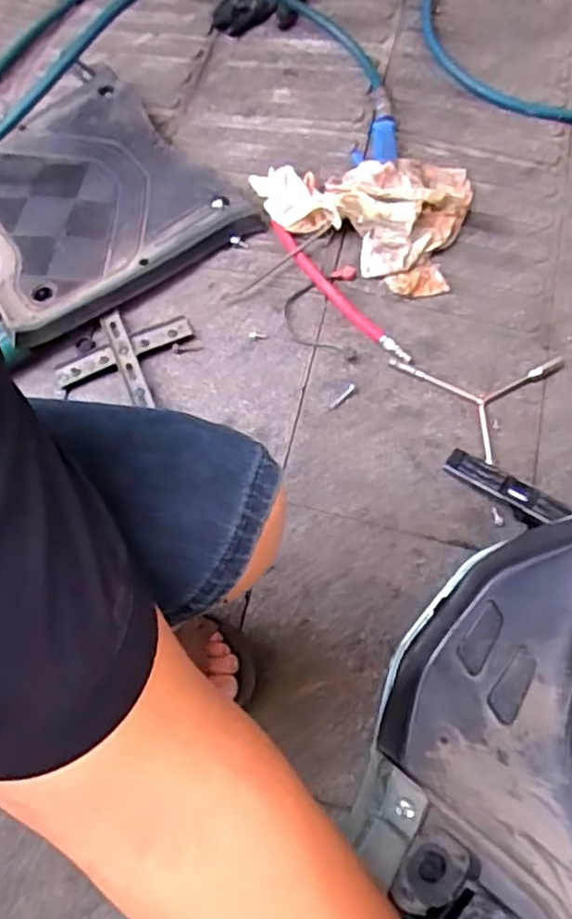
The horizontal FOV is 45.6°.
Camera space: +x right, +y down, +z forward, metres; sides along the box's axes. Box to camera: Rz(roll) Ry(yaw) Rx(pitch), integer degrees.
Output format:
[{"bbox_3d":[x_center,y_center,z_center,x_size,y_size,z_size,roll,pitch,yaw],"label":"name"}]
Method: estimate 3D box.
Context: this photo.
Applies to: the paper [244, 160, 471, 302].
[{"bbox_3d":[0.114,-0.333,0.933,0.305,0.059,0.223,-2,67,-5],"label":"paper"}]

